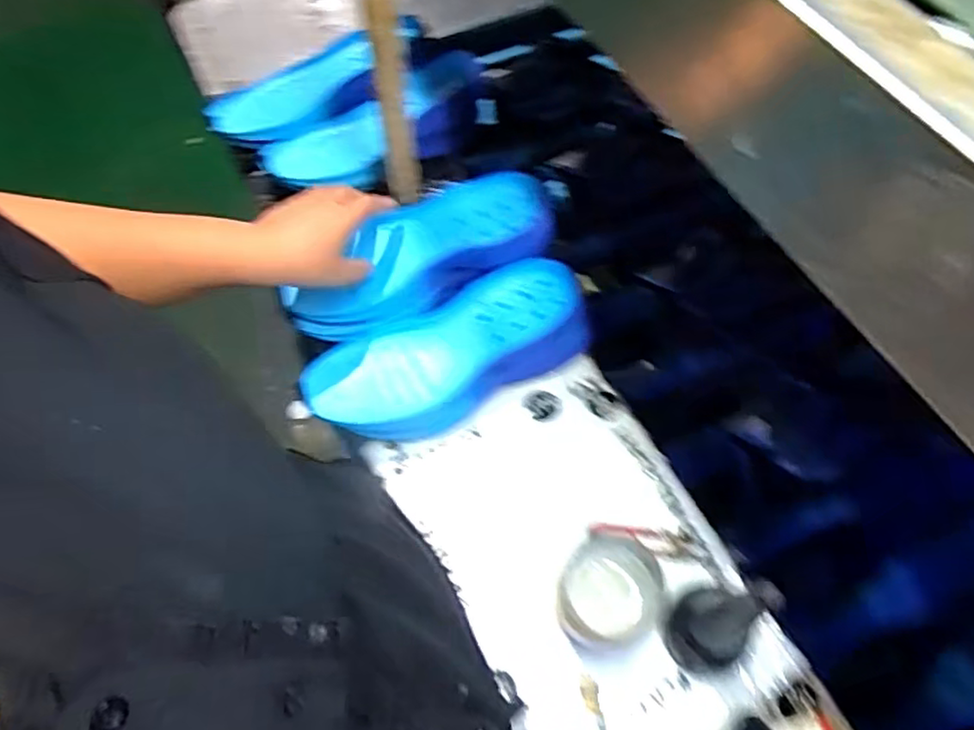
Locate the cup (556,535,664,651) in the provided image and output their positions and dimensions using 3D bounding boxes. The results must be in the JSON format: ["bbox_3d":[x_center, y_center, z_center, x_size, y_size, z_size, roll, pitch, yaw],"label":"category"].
[{"bbox_3d":[0.097,0.186,0.524,0.079,0.052,0.086,37,68,16],"label":"cup"}]

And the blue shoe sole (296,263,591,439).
[{"bbox_3d":[-0.035,-0.006,0.617,0.270,0.067,0.108,-21,65,-11],"label":"blue shoe sole"}]

